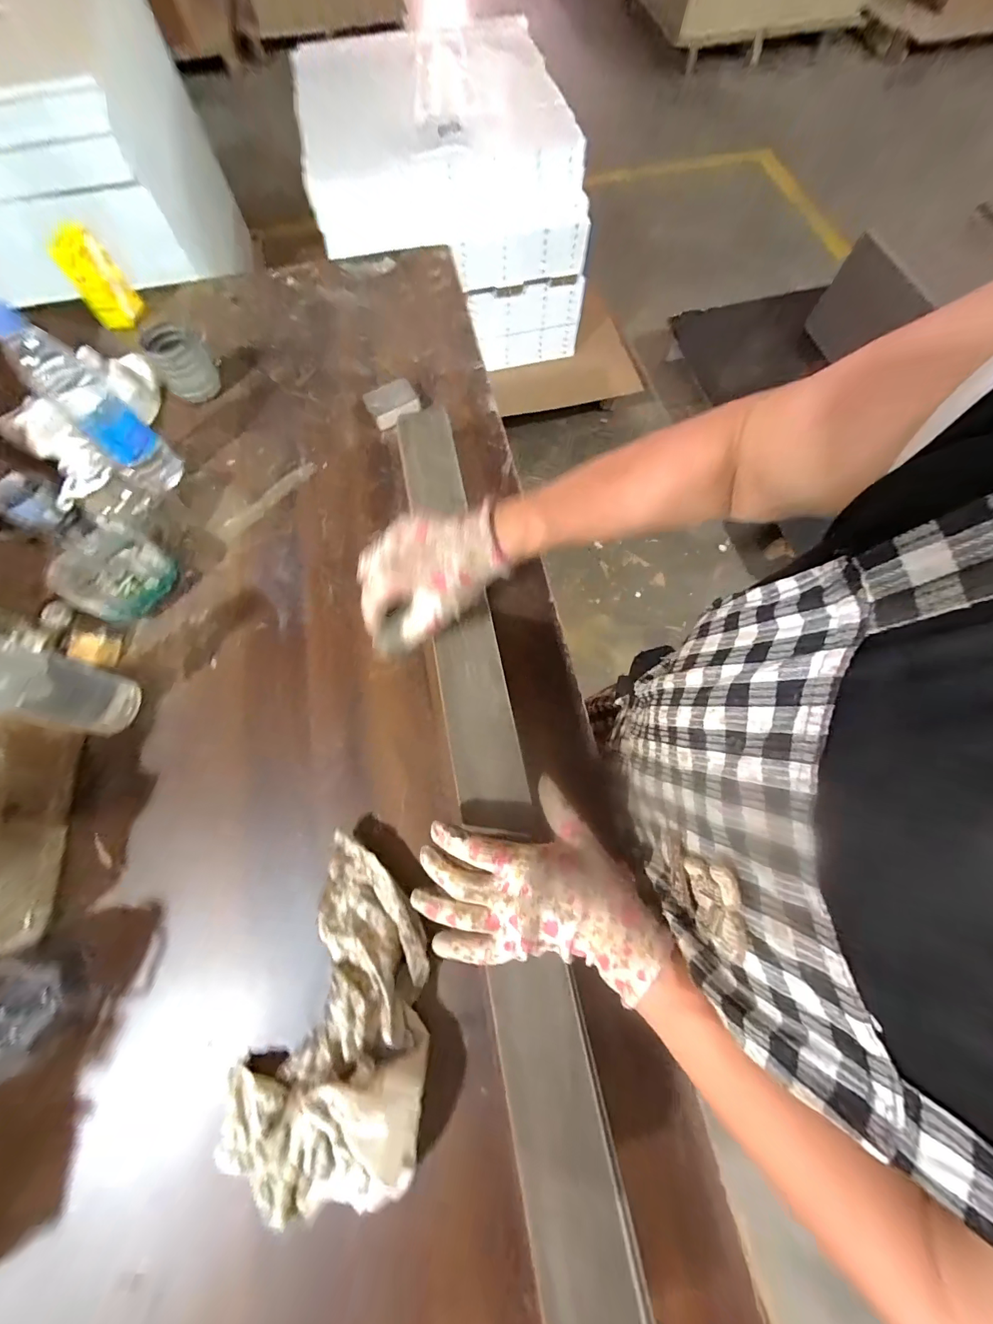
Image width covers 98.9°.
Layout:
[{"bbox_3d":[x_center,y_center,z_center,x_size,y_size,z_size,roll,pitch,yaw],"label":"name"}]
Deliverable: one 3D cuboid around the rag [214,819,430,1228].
[{"bbox_3d":[-0.125,0.305,0.361,0.160,0.077,0.256,17,72,6],"label":"rag"}]

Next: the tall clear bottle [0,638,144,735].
[{"bbox_3d":[-0.440,0.017,0.392,0.054,0.203,0.063,26,73,9],"label":"tall clear bottle"}]

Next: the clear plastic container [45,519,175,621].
[{"bbox_3d":[-0.454,-0.104,0.514,0.091,0.061,0.107,27,73,9],"label":"clear plastic container"}]

